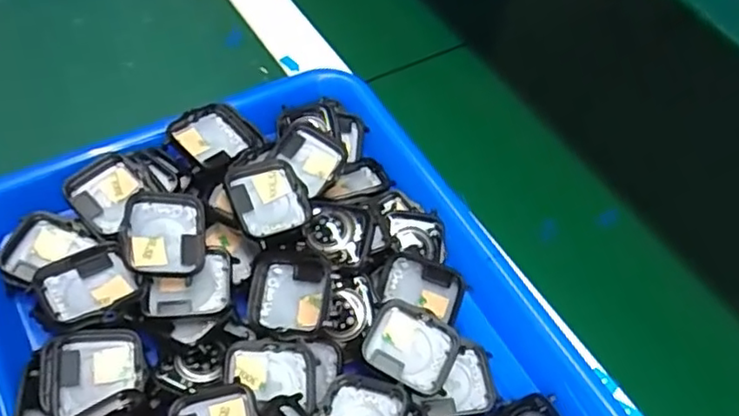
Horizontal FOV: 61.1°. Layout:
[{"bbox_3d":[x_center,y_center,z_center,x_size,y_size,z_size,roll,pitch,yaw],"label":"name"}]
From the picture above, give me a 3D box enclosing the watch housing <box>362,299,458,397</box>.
[{"bbox_3d":[0.020,0.068,0.308,0.042,0.014,0.037,19,56,8],"label":"watch housing"}]

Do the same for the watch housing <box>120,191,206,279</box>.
[{"bbox_3d":[-0.101,0.015,0.308,0.038,0.016,0.044,-2,70,-23],"label":"watch housing"}]

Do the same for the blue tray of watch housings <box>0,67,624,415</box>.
[{"bbox_3d":[-0.033,0.076,0.301,0.251,0.055,0.328,-26,62,-21],"label":"blue tray of watch housings"}]

